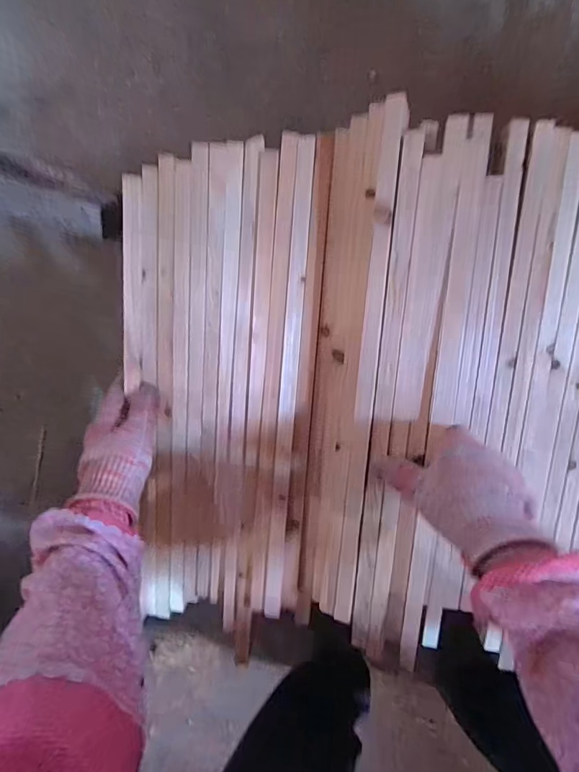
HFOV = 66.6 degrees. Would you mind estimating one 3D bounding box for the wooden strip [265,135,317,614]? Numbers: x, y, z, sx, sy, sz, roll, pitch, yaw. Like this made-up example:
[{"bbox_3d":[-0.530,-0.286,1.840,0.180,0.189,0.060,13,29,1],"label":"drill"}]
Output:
[{"bbox_3d":[0.000,0.008,0.455,0.019,0.011,0.488,3,97,-6],"label":"wooden strip"}]

